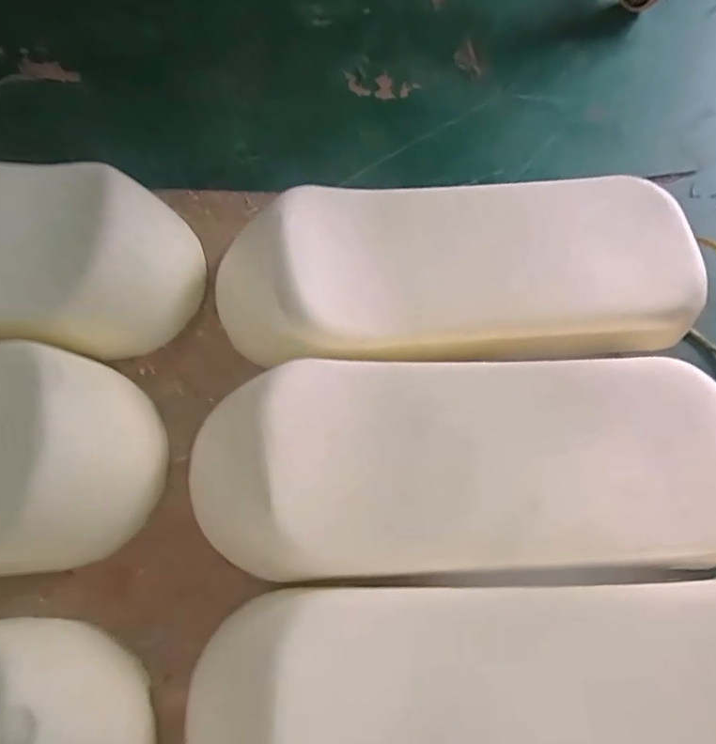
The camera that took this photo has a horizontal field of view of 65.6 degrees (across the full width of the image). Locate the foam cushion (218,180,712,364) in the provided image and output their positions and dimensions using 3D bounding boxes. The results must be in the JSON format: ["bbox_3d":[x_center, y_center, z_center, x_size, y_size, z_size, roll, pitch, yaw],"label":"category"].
[{"bbox_3d":[0.089,-0.097,0.473,0.409,0.065,0.163,-6,69,-2],"label":"foam cushion"}]

